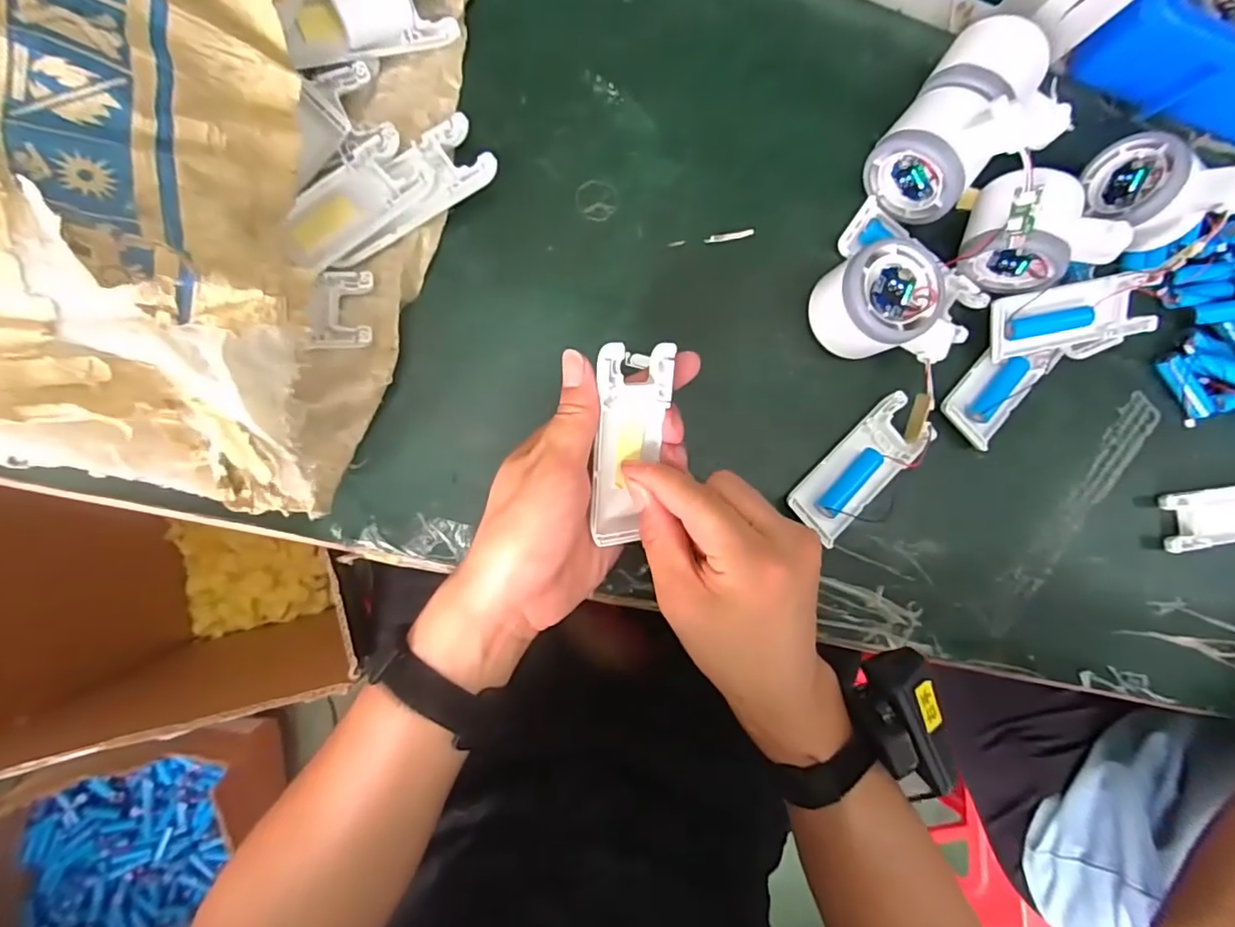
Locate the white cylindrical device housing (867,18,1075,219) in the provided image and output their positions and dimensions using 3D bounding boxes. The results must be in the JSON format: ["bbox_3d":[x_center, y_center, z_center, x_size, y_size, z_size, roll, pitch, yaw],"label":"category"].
[{"bbox_3d":[0.215,-0.201,0.339,0.081,0.055,0.113,40,83,-6],"label":"white cylindrical device housing"}]

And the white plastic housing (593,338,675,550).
[{"bbox_3d":[0.004,-0.010,0.291,0.037,0.017,0.101,6,105,-9],"label":"white plastic housing"}]

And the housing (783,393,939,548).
[{"bbox_3d":[0.151,0.004,0.347,0.100,0.023,0.038,-43,95,-7],"label":"housing"}]

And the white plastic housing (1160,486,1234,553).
[{"bbox_3d":[0.423,0.036,0.394,0.096,0.014,0.041,-4,89,-9],"label":"white plastic housing"}]

